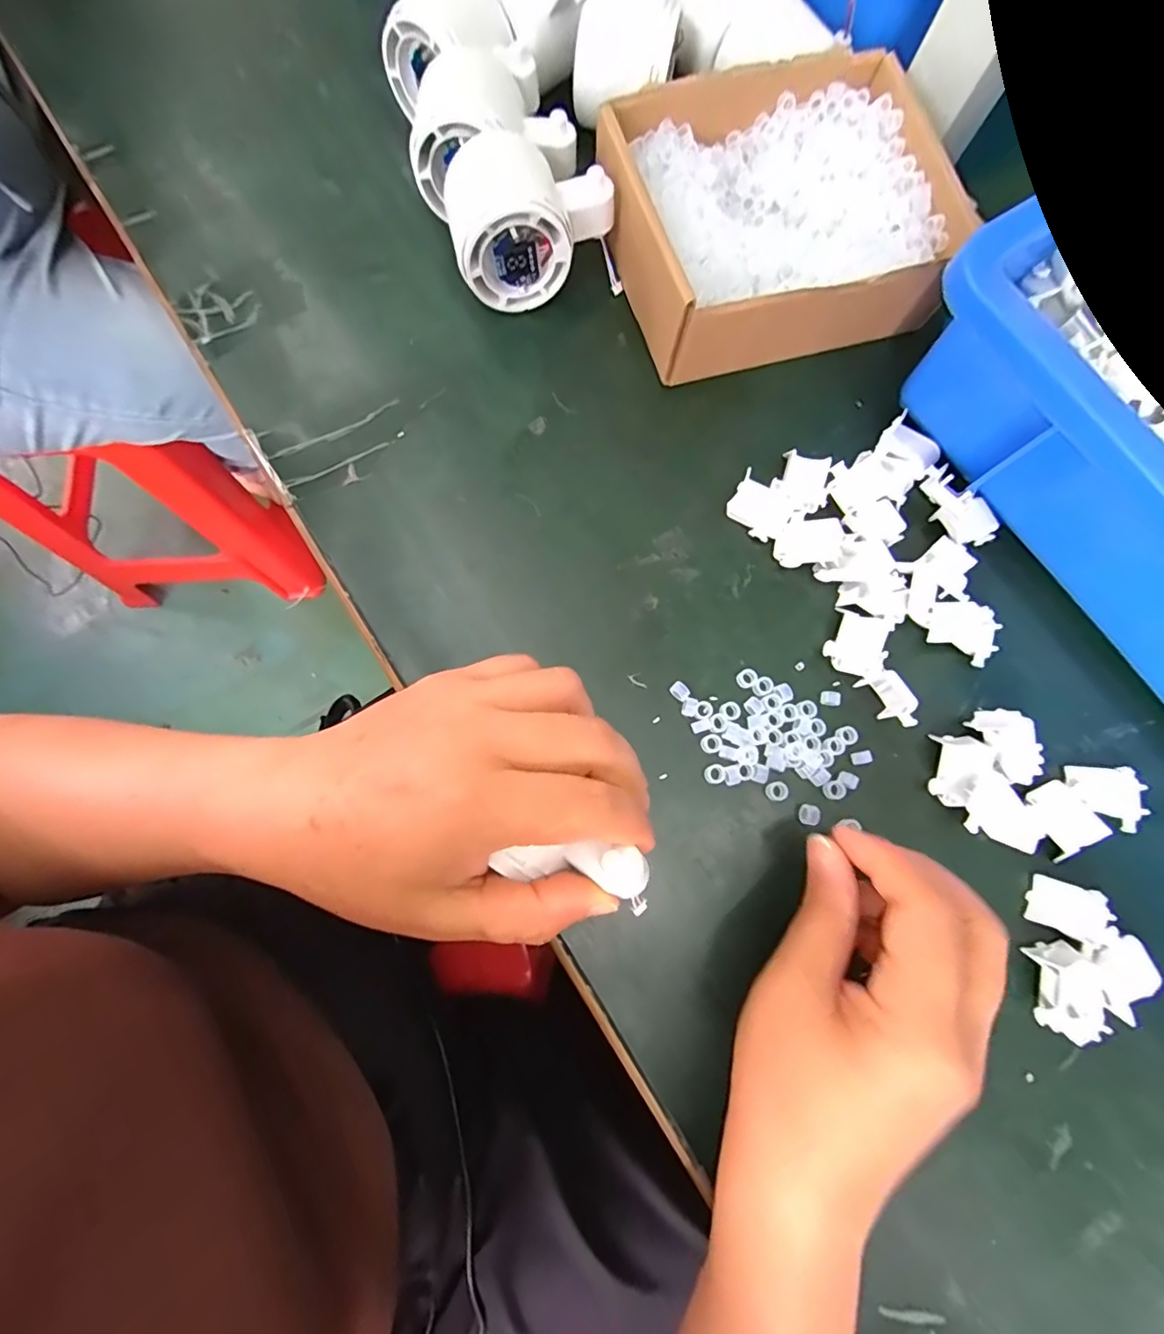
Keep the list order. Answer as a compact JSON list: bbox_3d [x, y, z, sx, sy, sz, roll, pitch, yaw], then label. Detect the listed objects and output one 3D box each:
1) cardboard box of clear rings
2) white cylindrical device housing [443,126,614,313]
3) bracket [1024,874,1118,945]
[{"bbox_3d":[0.107,-0.243,0.297,0.174,0.047,0.133,-15,80,-6],"label":"cardboard box of clear rings"},{"bbox_3d":[-0.028,-0.234,0.289,0.082,0.060,0.054,-19,80,-7],"label":"white cylindrical device housing"},{"bbox_3d":[0.224,0.111,0.251,0.035,0.007,0.022,17,78,0],"label":"bracket"}]

